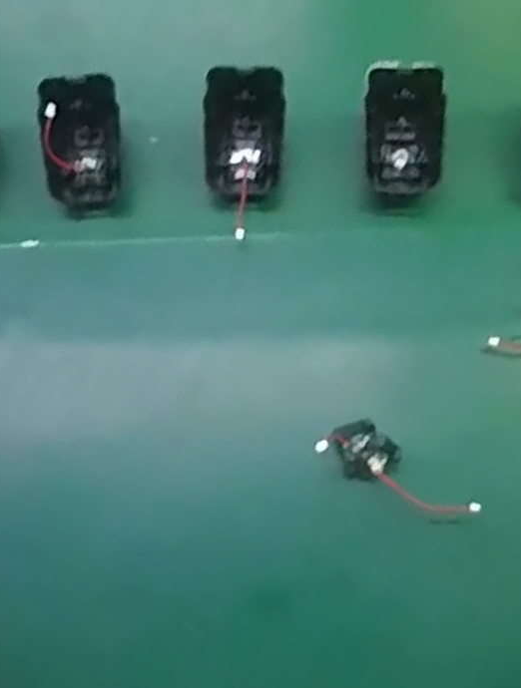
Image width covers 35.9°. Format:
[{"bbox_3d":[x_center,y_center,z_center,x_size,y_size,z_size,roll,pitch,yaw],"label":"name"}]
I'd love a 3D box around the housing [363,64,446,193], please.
[{"bbox_3d":[0.080,-0.116,0.451,0.041,0.049,0.063,1,69,3],"label":"housing"}]

